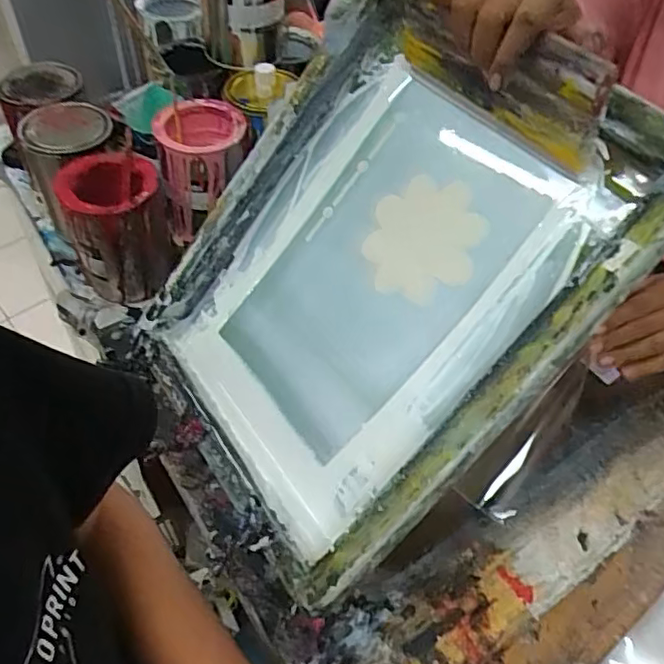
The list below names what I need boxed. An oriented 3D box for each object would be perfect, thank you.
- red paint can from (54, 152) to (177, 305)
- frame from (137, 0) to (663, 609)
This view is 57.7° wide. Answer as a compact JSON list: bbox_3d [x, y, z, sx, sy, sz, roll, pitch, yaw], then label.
[{"bbox_3d":[-0.260,-0.127,0.754,0.115,0.152,0.109,1,50,-2],"label":"red paint can"},{"bbox_3d":[0.022,-0.051,0.535,0.445,0.080,0.375,-51,56,14],"label":"frame"}]

